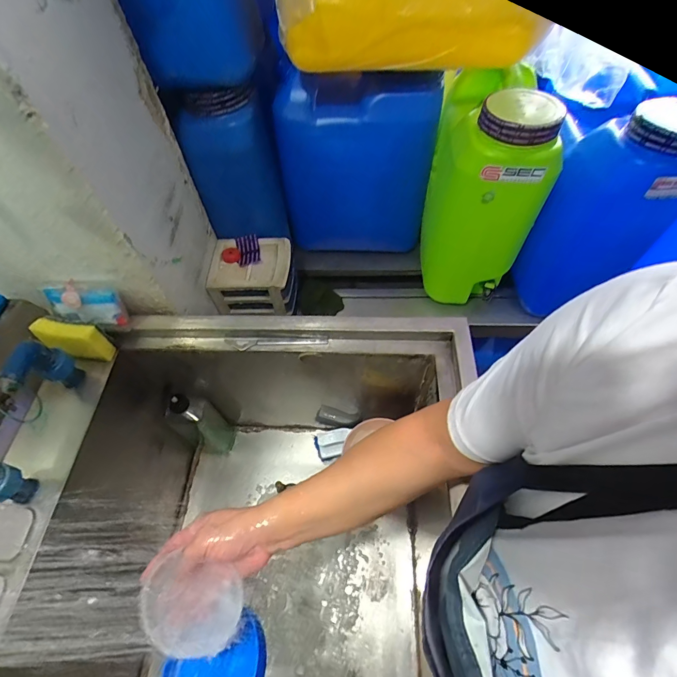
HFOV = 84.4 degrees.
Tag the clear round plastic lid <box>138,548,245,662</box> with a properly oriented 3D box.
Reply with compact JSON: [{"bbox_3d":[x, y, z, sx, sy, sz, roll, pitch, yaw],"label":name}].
[{"bbox_3d":[-0.159,0.287,0.398,0.105,0.015,0.093,20,75,1],"label":"clear round plastic lid"}]

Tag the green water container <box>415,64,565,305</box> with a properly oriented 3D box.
[{"bbox_3d":[0.270,-0.302,0.763,0.170,0.396,0.285,-4,58,0],"label":"green water container"}]

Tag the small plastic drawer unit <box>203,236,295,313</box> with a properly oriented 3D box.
[{"bbox_3d":[-0.181,-0.139,0.820,0.171,0.110,0.138,-1,58,2],"label":"small plastic drawer unit"}]

